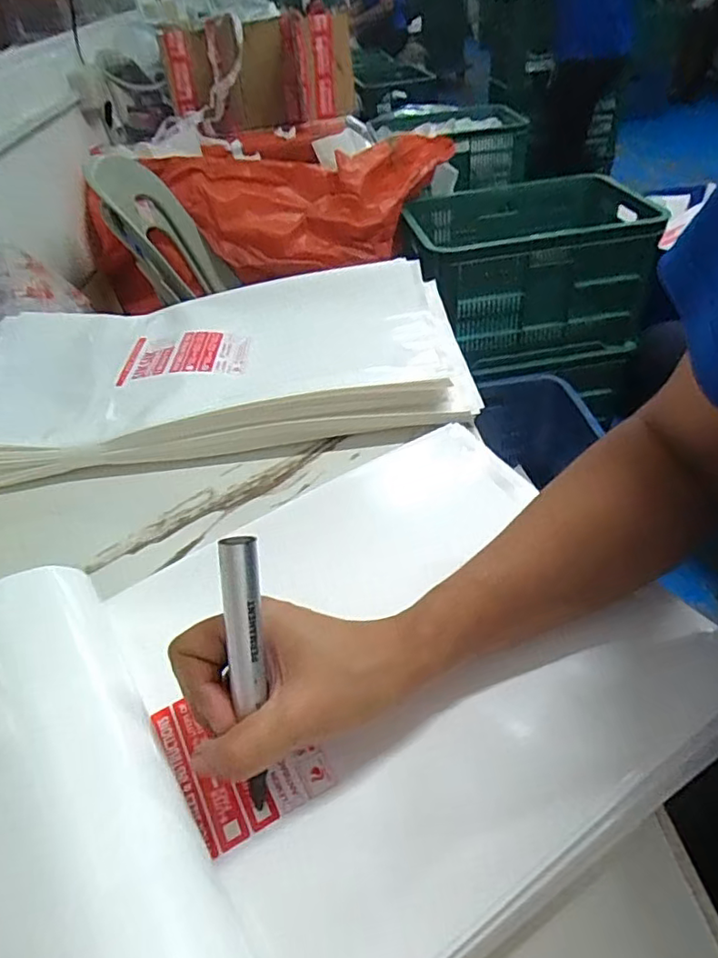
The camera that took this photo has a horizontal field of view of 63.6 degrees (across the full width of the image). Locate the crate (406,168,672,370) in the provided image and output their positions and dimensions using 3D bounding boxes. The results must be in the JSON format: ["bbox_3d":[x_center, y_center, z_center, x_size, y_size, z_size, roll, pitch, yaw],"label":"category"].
[{"bbox_3d":[0.400,-0.511,1.433,0.543,0.295,0.382,-8,42,-1],"label":"crate"}]

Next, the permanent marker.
[{"bbox_3d":[-0.049,0.089,0.257,0.016,0.127,0.012,-2,9,7],"label":"permanent marker"}]

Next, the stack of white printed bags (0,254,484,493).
[{"bbox_3d":[-0.152,-0.117,0.582,0.490,0.044,0.264,-9,42,-2],"label":"stack of white printed bags"}]

